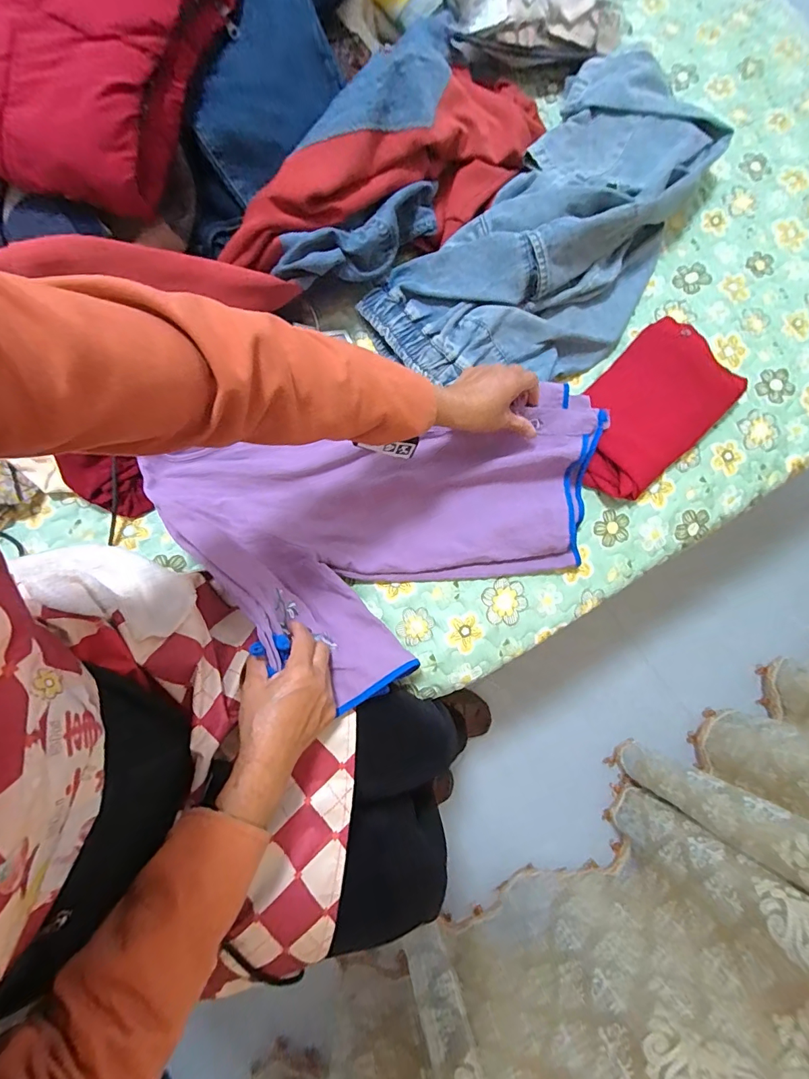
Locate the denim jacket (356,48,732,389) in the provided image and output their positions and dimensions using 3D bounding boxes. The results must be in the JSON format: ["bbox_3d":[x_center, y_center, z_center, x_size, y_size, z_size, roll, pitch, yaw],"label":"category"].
[{"bbox_3d":[0.219,-0.418,0.575,0.273,0.096,0.546,39,82,6],"label":"denim jacket"}]

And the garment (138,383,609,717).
[{"bbox_3d":[-0.015,0.000,0.475,0.509,0.098,0.295,-9,80,-2],"label":"garment"}]

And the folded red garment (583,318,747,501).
[{"bbox_3d":[0.305,-0.162,0.542,0.141,0.053,0.231,43,82,7],"label":"folded red garment"}]

